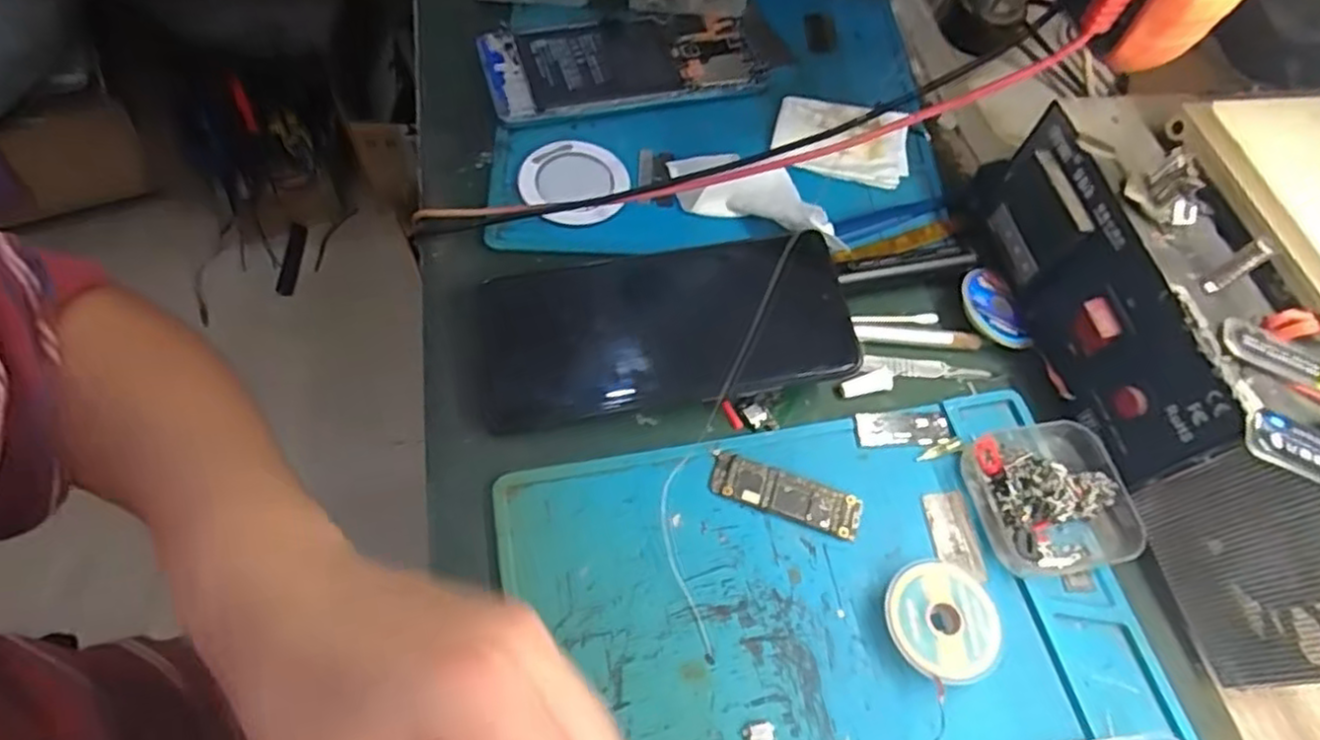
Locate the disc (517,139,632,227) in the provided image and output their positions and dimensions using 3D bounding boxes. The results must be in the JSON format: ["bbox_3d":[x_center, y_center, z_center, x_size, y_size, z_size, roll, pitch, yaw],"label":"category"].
[{"bbox_3d":[-0.045,-0.100,0.373,0.057,0.011,0.051,-13,63,-11],"label":"disc"}]

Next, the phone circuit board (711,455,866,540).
[{"bbox_3d":[0.053,0.054,0.299,0.064,0.005,0.020,17,61,5],"label":"phone circuit board"}]

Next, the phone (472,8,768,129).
[{"bbox_3d":[-0.020,-0.183,0.418,0.164,0.012,0.071,-14,63,-12],"label":"phone"}]

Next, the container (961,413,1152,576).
[{"bbox_3d":[0.168,0.053,0.300,0.062,0.021,0.062,-9,62,-9],"label":"container"}]

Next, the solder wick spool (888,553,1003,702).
[{"bbox_3d":[0.110,0.098,0.275,0.043,0.012,0.044,2,61,-3],"label":"solder wick spool"}]

